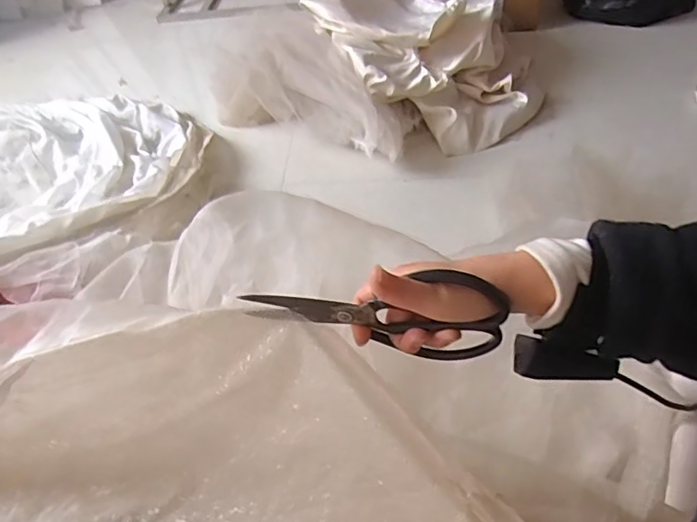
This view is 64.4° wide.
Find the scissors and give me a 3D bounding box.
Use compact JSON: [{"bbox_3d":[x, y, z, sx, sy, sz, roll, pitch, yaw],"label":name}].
[{"bbox_3d":[0.017,0.042,0.417,0.192,0.103,0.010,3,46,12],"label":"scissors"}]

